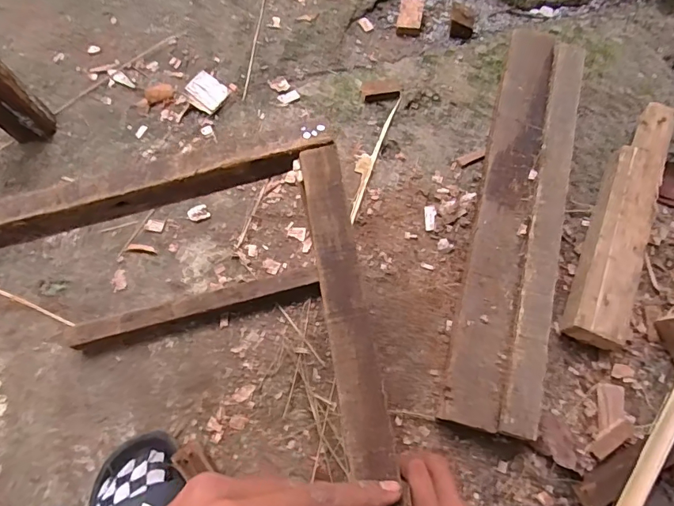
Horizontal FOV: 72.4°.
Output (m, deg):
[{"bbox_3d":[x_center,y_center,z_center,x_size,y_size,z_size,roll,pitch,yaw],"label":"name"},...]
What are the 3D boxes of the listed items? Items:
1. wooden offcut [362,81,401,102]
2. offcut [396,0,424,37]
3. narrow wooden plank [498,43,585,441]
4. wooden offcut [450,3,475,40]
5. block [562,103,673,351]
[{"bbox_3d":[0.068,-0.249,0.703,0.058,0.020,0.027,-4,69,0],"label":"wooden offcut"},{"bbox_3d":[0.126,-0.406,0.787,0.040,0.013,0.073,10,70,5],"label":"offcut"},{"bbox_3d":[0.260,-0.047,0.567,0.037,0.029,0.519,14,70,7],"label":"narrow wooden plank"},{"bbox_3d":[0.210,-0.386,0.773,0.040,0.032,0.047,11,70,5],"label":"wooden offcut"},{"bbox_3d":[0.370,-0.044,0.595,0.074,0.050,0.346,24,72,10],"label":"block"}]

